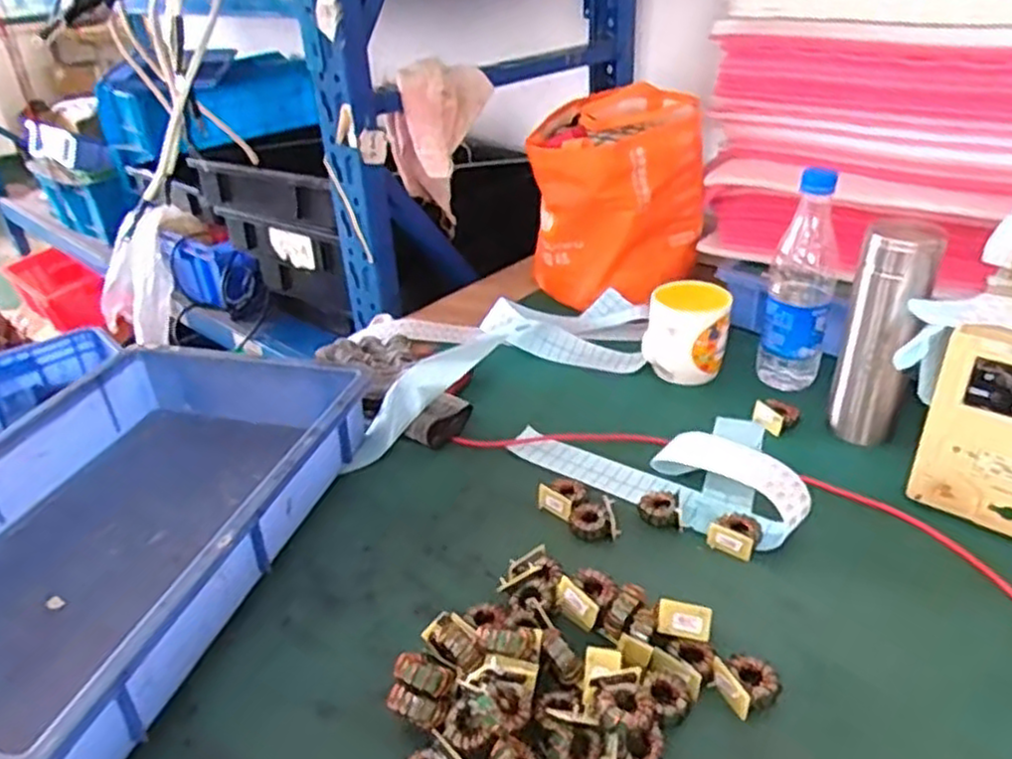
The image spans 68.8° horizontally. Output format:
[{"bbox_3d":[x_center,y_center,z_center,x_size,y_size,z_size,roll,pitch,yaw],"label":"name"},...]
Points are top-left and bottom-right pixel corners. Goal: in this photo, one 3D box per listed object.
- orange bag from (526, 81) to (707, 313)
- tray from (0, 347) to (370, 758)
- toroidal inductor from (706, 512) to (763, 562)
[{"bbox_3d":[0.148,-0.239,0.979,0.211,0.219,0.211,4,32,11],"label":"orange bag"},{"bbox_3d":[-0.316,0.118,0.605,0.277,0.094,0.436,6,32,15],"label":"tray"},{"bbox_3d":[0.187,0.126,0.603,0.037,0.018,0.034,18,37,31],"label":"toroidal inductor"}]

